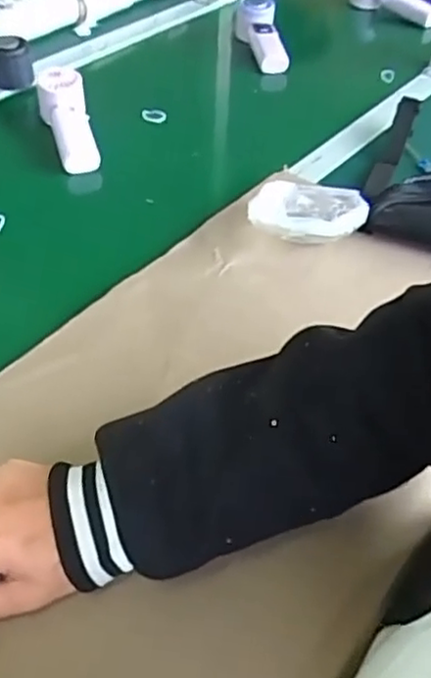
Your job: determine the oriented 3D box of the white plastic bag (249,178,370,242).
[{"bbox_3d":[0.093,-0.126,0.688,0.115,0.031,0.083,6,45,2],"label":"white plastic bag"}]

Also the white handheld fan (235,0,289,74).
[{"bbox_3d":[0.072,-0.465,1.053,0.055,0.046,0.154,-11,68,-14],"label":"white handheld fan"}]

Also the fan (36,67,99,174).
[{"bbox_3d":[-0.177,-0.266,0.829,0.049,0.045,0.152,-15,73,-18],"label":"fan"}]

